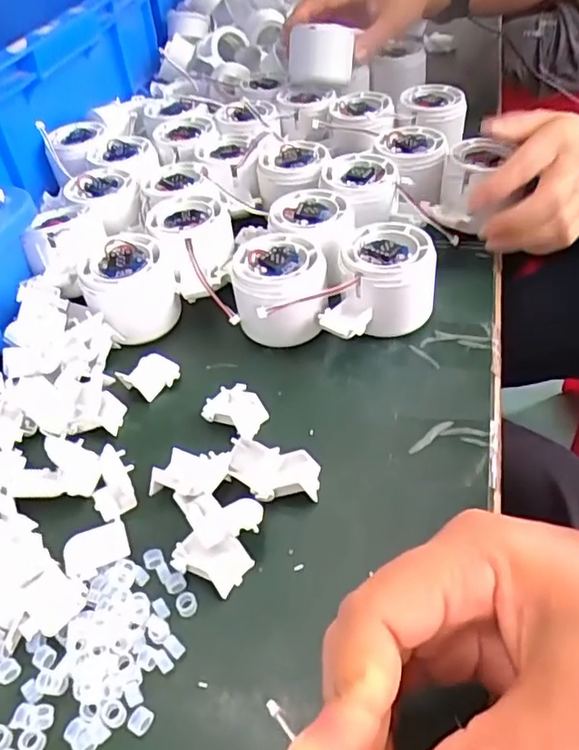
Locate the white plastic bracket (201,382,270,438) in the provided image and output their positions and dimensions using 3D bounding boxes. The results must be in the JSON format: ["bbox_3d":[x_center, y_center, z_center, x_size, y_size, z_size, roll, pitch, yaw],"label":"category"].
[{"bbox_3d":[-0.030,0.019,0.343,0.032,0.013,0.027,26,52,28],"label":"white plastic bracket"}]

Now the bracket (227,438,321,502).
[{"bbox_3d":[-0.009,0.051,0.308,0.048,0.015,0.027,10,46,15],"label":"bracket"}]

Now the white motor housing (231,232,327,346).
[{"bbox_3d":[-0.006,-0.053,0.385,0.055,0.051,0.055,-4,44,1],"label":"white motor housing"}]

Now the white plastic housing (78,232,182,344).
[{"bbox_3d":[-0.104,-0.056,0.397,0.053,0.050,0.055,-21,46,-16],"label":"white plastic housing"}]

